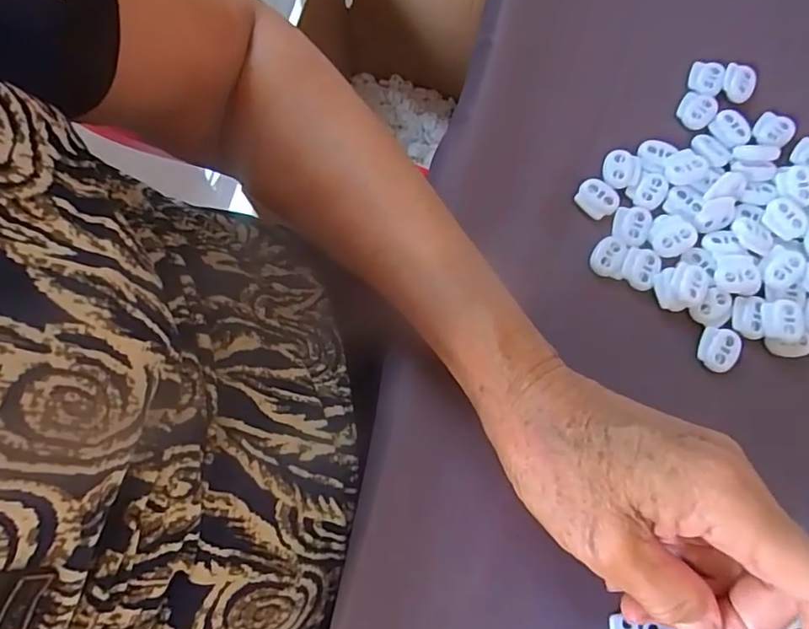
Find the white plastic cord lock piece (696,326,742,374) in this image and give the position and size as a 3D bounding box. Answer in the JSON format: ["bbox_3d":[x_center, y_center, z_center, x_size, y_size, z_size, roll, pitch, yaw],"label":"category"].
[{"bbox_3d":[0.157,0.017,0.275,0.020,0.004,0.022,24,77,5],"label":"white plastic cord lock piece"}]

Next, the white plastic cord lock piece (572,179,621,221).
[{"bbox_3d":[0.103,-0.062,0.296,0.021,0.005,0.018,37,78,8],"label":"white plastic cord lock piece"}]

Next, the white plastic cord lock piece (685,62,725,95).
[{"bbox_3d":[0.172,-0.135,0.314,0.019,0.004,0.019,20,76,4],"label":"white plastic cord lock piece"}]

